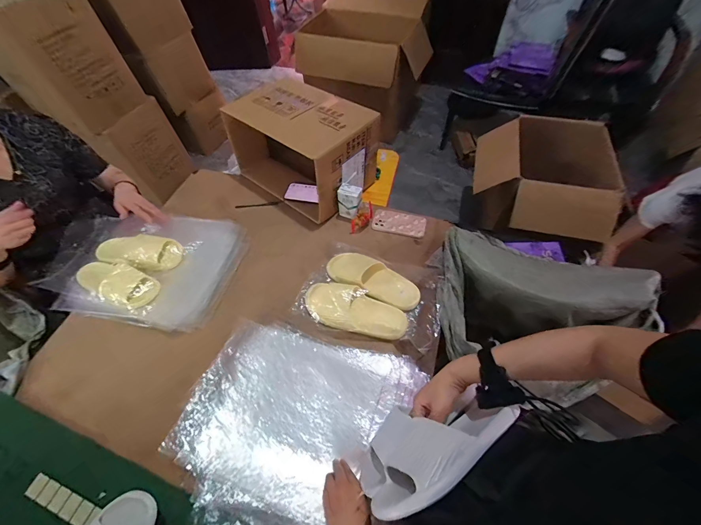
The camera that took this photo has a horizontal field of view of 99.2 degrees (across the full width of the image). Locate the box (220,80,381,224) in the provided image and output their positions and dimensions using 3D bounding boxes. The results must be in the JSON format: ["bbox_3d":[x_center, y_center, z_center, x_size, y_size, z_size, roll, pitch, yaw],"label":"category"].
[{"bbox_3d":[-0.164,-0.377,0.956,0.423,0.235,0.282,32,64,21],"label":"box"}]

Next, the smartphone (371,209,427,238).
[{"bbox_3d":[0.151,-0.125,0.926,0.161,0.013,0.082,12,58,10],"label":"smartphone"}]

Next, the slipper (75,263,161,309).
[{"bbox_3d":[-0.640,0.051,0.808,0.249,0.043,0.096,16,59,13],"label":"slipper"}]

